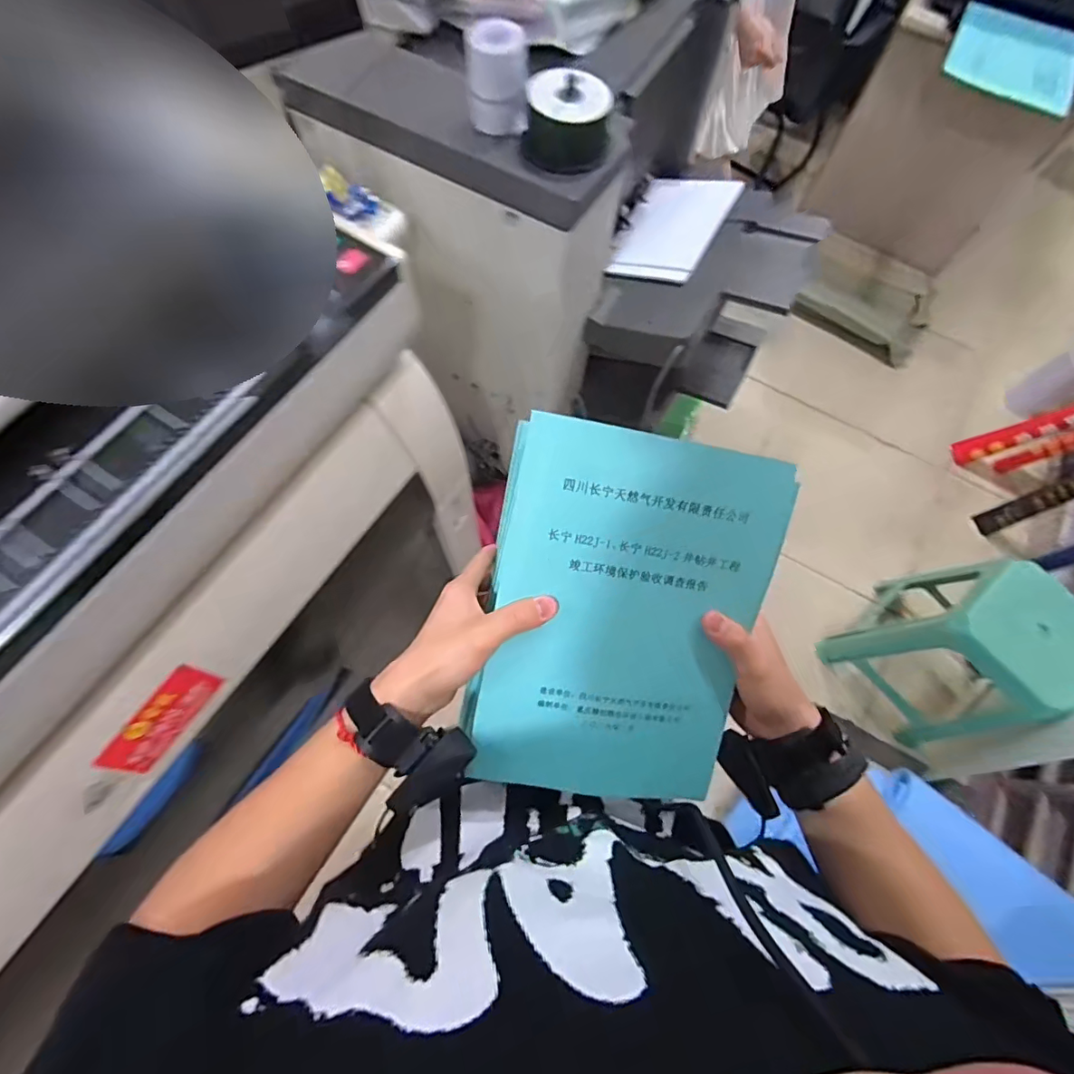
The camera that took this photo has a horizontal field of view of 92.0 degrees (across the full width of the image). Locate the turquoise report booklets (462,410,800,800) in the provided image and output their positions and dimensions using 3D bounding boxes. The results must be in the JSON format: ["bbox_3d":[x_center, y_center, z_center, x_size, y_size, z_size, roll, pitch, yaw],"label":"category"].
[{"bbox_3d":[0.069,0.066,0.405,0.213,0.013,0.281,10,98,-7],"label":"turquoise report booklets"}]

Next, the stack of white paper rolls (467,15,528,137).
[{"bbox_3d":[-0.059,-0.668,0.754,0.086,0.111,0.076,-3,71,-3],"label":"stack of white paper rolls"}]

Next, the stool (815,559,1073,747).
[{"bbox_3d":[1.135,0.307,1.365,0.348,0.561,0.397,-35,76,-12],"label":"stool"}]

